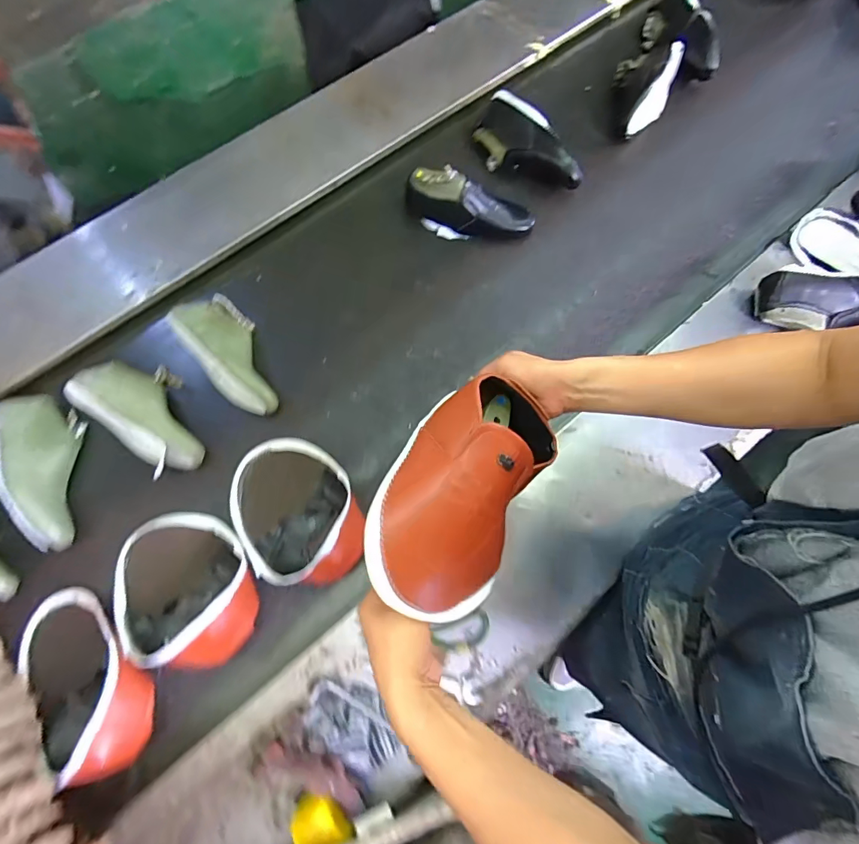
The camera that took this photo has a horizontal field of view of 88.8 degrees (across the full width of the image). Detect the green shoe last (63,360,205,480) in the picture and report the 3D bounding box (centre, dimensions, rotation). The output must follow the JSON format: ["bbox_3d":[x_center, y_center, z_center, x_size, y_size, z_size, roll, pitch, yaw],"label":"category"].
[{"bbox_3d":[-0.462,-0.018,0.717,0.232,0.066,0.128,37,76,11],"label":"green shoe last"}]

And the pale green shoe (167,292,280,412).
[{"bbox_3d":[-0.343,-0.120,0.757,0.107,0.072,0.241,-37,76,-11],"label":"pale green shoe"}]

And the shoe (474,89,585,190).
[{"bbox_3d":[0.189,-0.539,0.865,0.086,0.083,0.235,-37,76,-11],"label":"shoe"}]

